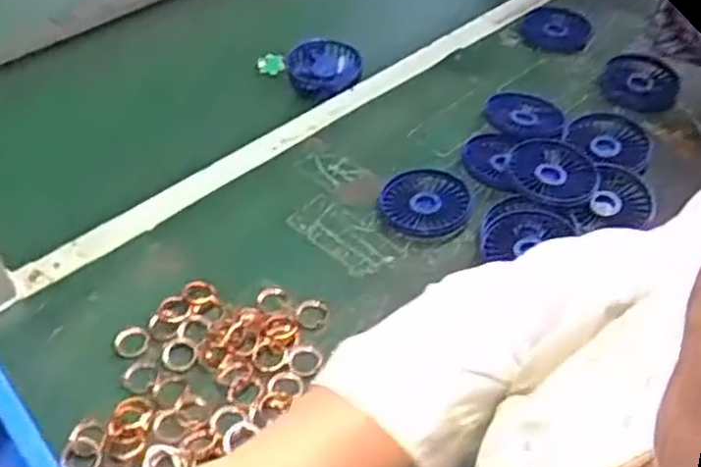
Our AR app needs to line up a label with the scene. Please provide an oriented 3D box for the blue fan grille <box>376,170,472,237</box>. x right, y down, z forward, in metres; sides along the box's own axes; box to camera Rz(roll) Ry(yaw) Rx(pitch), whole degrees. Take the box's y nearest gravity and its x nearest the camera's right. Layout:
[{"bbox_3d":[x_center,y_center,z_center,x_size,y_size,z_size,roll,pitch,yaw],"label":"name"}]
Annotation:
[{"bbox_3d":[0.074,-0.029,0.725,0.087,0.011,0.081,0,46,0],"label":"blue fan grille"}]

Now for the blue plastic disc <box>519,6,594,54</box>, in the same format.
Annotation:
[{"bbox_3d":[0.266,-0.265,0.968,0.088,0.009,0.118,5,46,6],"label":"blue plastic disc"}]

